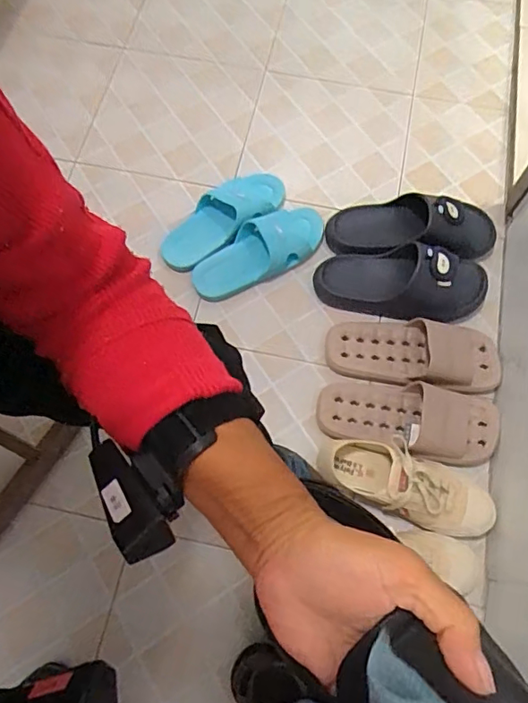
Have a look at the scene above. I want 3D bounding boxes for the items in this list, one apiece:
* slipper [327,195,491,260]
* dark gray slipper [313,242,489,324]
[{"bbox_3d":[0.251,-0.212,0.882,0.281,0.077,0.116,3,69,0],"label":"slipper"},{"bbox_3d":[0.222,-0.114,0.848,0.271,0.072,0.116,10,69,3],"label":"dark gray slipper"}]

